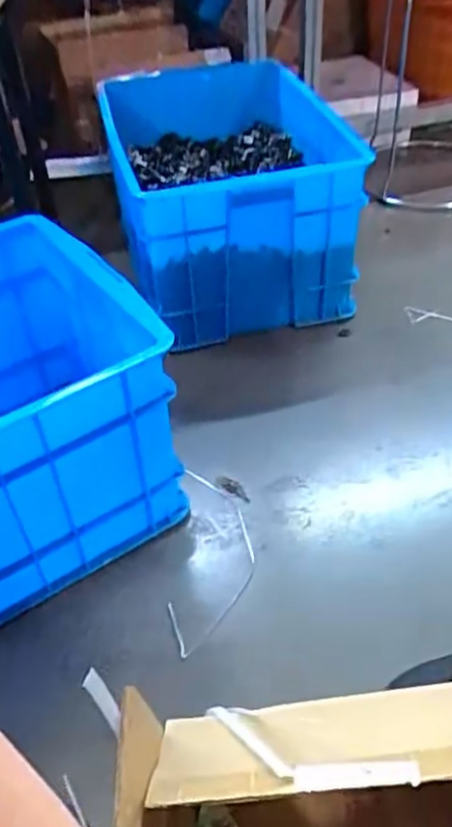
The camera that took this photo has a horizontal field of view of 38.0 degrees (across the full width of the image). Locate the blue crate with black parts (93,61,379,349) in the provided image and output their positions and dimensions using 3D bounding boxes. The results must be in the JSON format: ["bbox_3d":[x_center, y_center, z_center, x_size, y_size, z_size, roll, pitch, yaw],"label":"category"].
[{"bbox_3d":[-0.003,-0.449,1.287,0.404,0.289,0.634,-11,45,-7],"label":"blue crate with black parts"}]

